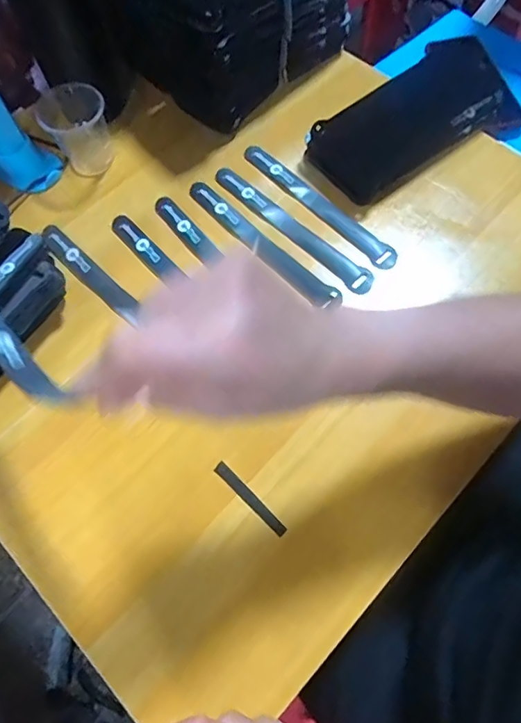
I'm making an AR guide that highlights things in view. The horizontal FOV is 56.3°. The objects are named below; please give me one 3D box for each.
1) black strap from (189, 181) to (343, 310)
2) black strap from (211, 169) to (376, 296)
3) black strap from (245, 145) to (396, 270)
[{"bbox_3d":[-0.002,-0.119,0.477,0.022,0.009,0.203,-42,73,-13],"label":"black strap"},{"bbox_3d":[0.030,-0.139,0.491,0.027,0.006,0.210,-41,73,-13],"label":"black strap"},{"bbox_3d":[0.058,-0.166,0.509,0.025,0.011,0.212,-39,72,-12],"label":"black strap"}]

